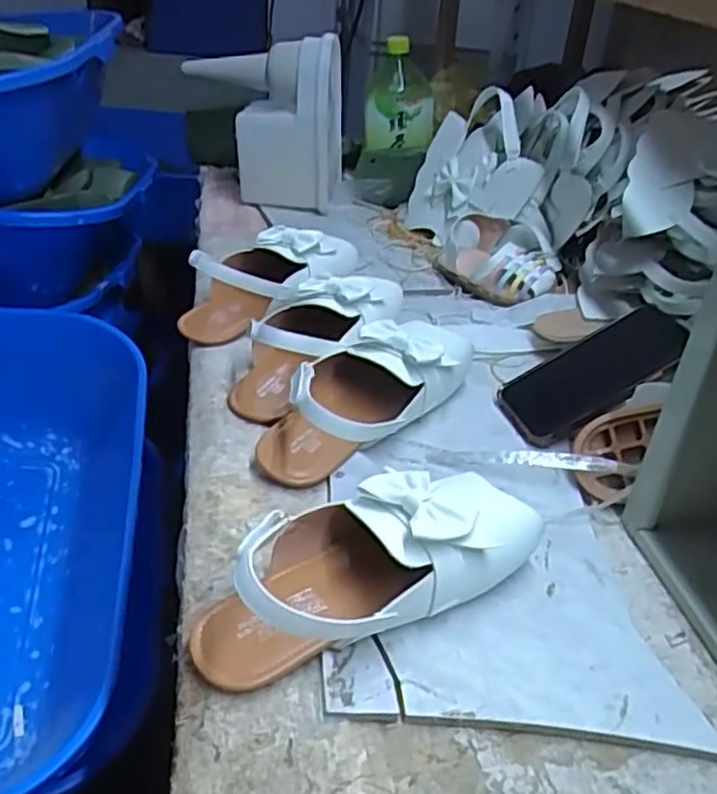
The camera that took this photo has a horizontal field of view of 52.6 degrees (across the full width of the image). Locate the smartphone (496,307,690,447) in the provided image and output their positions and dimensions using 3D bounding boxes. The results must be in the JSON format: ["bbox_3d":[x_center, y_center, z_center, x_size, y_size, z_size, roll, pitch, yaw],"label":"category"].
[{"bbox_3d":[0.188,-0.020,0.586,0.146,0.011,0.077,-31,37,9],"label":"smartphone"}]

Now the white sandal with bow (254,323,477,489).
[{"bbox_3d":[0.008,-0.009,0.561,0.089,0.066,0.205,25,38,26],"label":"white sandal with bow"}]

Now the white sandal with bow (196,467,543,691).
[{"bbox_3d":[0.004,0.092,0.415,0.201,0.068,0.084,-15,39,-28],"label":"white sandal with bow"}]

